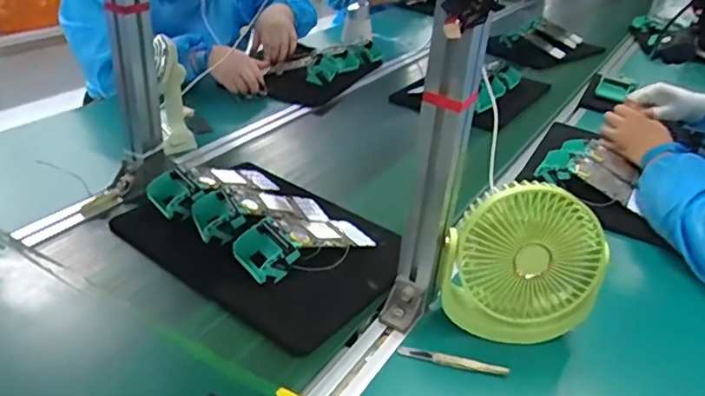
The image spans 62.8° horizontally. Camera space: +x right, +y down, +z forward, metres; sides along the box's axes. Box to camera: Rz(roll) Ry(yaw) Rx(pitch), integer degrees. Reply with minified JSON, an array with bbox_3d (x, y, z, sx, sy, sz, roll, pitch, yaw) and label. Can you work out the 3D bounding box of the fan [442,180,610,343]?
[{"bbox_3d":[0.175,0.064,0.596,0.147,0.158,0.070,1,31,-8],"label":"fan"}]

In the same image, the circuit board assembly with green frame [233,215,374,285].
[{"bbox_3d":[-0.059,0.048,0.709,0.162,0.051,0.080,-17,38,-34],"label":"circuit board assembly with green frame"}]

